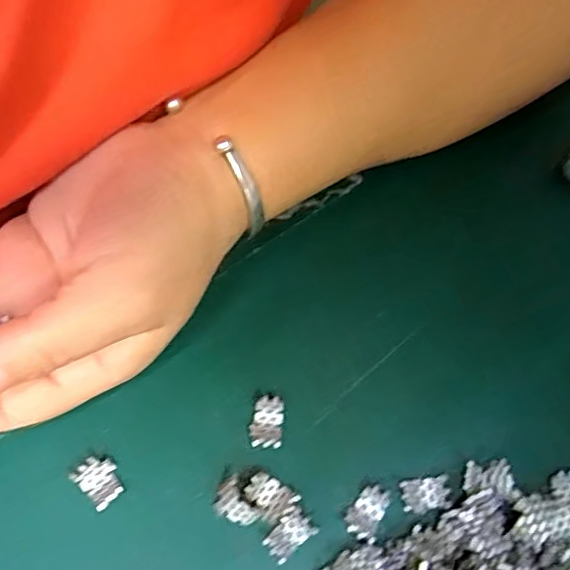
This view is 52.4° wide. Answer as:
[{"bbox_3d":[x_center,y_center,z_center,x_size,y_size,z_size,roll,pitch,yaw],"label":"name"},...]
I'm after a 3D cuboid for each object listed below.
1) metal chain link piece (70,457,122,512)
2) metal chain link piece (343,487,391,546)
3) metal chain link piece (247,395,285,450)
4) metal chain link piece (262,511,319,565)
[{"bbox_3d":[-0.065,0.069,0.202,0.014,0.007,0.017,-38,75,-16],"label":"metal chain link piece"},{"bbox_3d":[0.029,0.078,0.199,0.011,0.005,0.018,36,71,11],"label":"metal chain link piece"},{"bbox_3d":[-0.006,0.050,0.210,0.012,0.008,0.018,11,69,2],"label":"metal chain link piece"},{"bbox_3d":[0.002,0.085,0.196,0.017,0.004,0.011,-37,75,-15],"label":"metal chain link piece"}]

